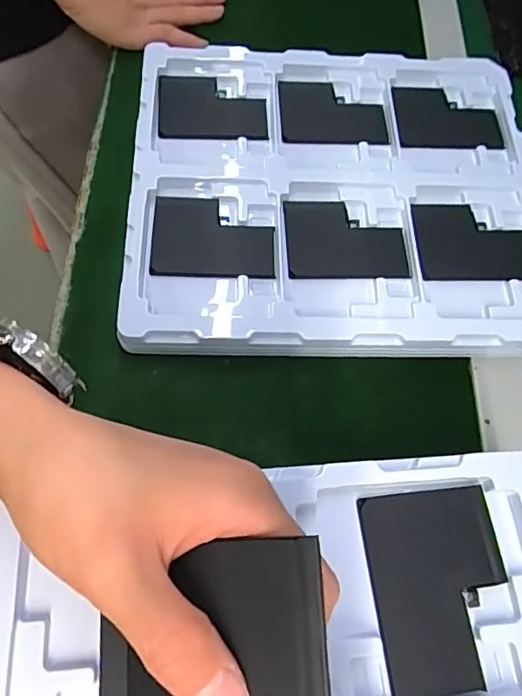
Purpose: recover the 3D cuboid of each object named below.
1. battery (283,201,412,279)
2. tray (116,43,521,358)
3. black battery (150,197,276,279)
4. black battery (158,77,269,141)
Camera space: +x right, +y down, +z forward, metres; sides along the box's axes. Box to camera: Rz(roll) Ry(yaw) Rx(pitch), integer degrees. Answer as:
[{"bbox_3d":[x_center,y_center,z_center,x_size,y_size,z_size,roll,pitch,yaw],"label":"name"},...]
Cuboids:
[{"bbox_3d":[0.064,-0.082,0.400,0.090,0.004,0.067,1,67,-2],"label":"battery"},{"bbox_3d":[0.061,-0.126,0.422,0.314,0.030,0.279,0,67,-3],"label":"tray"},{"bbox_3d":[-0.035,-0.083,0.393,0.090,0.005,0.069,2,67,-2],"label":"black battery"},{"bbox_3d":[-0.040,-0.199,0.438,0.089,0.005,0.067,1,67,-2],"label":"black battery"}]

